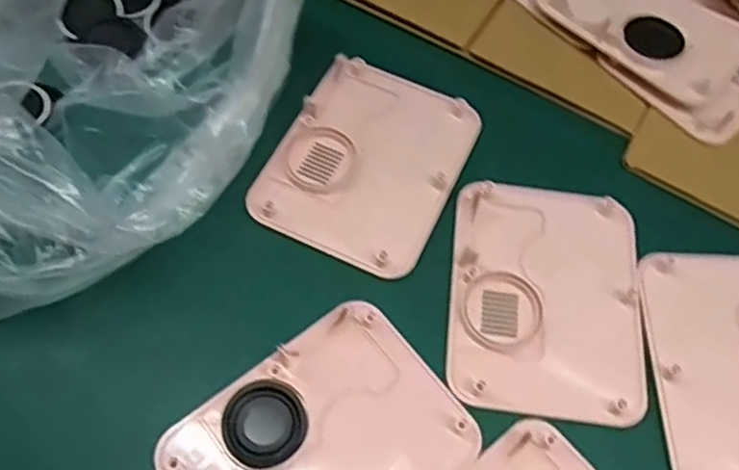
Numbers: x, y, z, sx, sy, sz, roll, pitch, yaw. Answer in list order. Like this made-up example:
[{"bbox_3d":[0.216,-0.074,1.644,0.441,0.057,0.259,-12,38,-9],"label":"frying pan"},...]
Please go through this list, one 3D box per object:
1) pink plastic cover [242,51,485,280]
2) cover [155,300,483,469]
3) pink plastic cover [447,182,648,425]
[{"bbox_3d":[0.000,-0.043,0.385,0.097,0.008,0.122,24,63,9],"label":"pink plastic cover"},{"bbox_3d":[-0.022,0.095,0.309,0.124,0.007,0.095,-35,69,-20],"label":"cover"},{"bbox_3d":[0.092,0.030,0.352,0.095,0.009,0.122,8,61,0],"label":"pink plastic cover"}]

